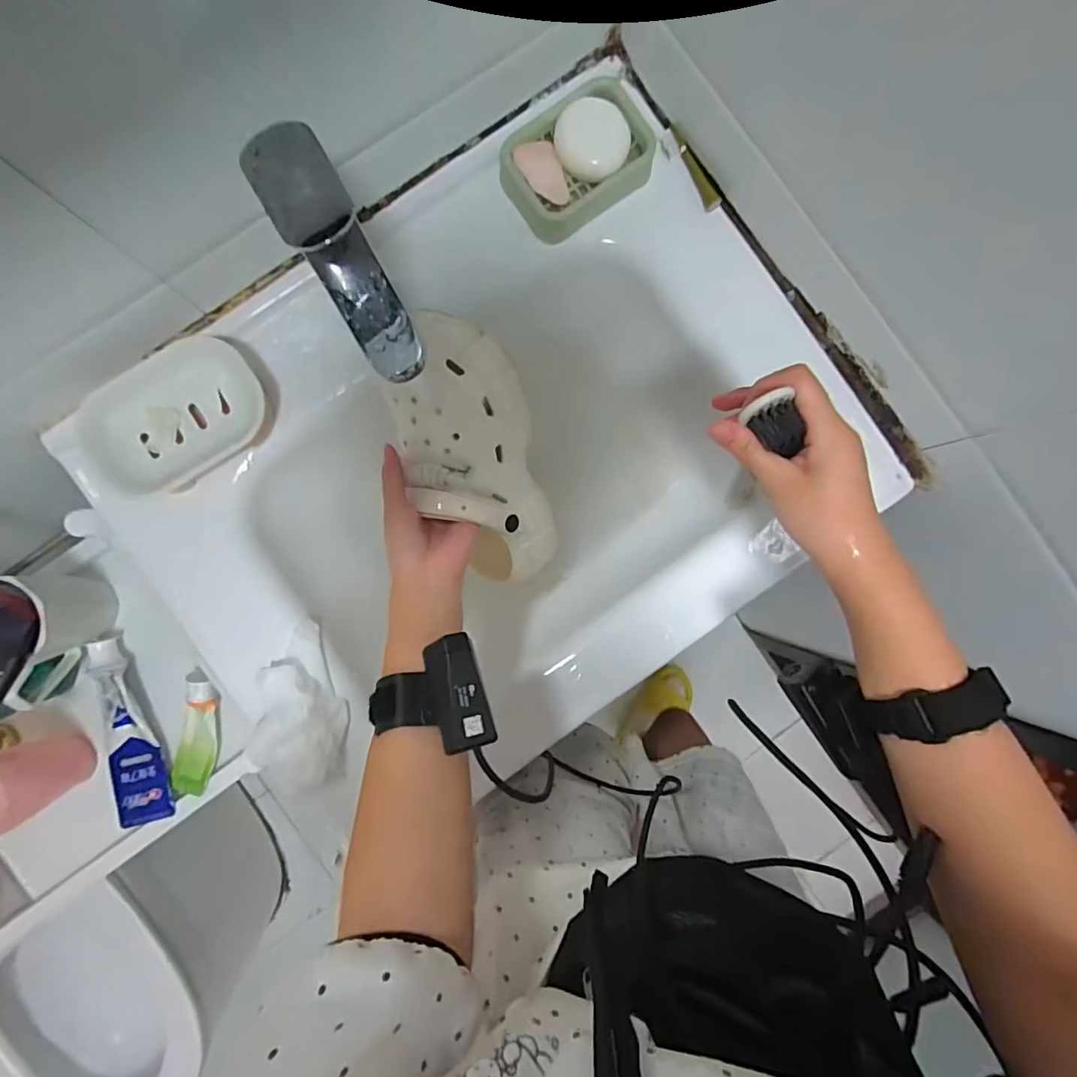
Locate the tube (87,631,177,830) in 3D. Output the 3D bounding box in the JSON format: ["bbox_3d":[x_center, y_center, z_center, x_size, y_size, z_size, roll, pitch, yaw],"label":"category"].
[{"bbox_3d":[-0.422,0.195,0.554,0.054,0.028,0.195,-16,89,-2],"label":"tube"}]

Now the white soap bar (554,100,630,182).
[{"bbox_3d":[0.045,-0.332,0.460,0.061,0.026,0.057,0,89,-1],"label":"white soap bar"}]

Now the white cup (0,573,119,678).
[{"bbox_3d":[-0.470,0.075,0.513,0.077,0.097,0.081,0,89,-1],"label":"white cup"}]

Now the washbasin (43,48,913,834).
[{"bbox_3d":[-0.041,-0.069,0.530,0.600,0.151,0.466,-36,90,-2],"label":"washbasin"}]

